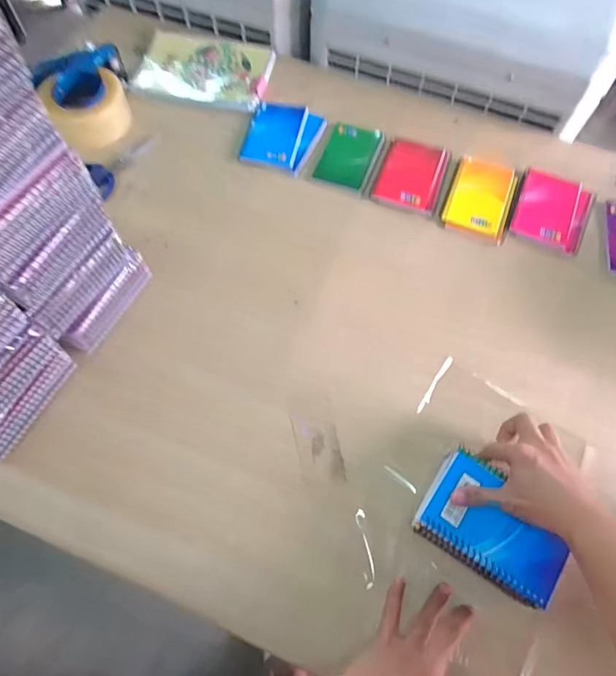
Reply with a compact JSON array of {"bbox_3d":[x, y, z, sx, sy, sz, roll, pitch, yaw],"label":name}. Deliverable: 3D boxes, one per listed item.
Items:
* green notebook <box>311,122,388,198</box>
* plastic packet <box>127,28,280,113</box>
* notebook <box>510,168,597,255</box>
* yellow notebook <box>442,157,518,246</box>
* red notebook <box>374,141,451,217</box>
[{"bbox_3d":[0.066,-0.286,0.711,0.083,0.013,0.146,19,65,6],"label":"green notebook"},{"bbox_3d":[-0.179,-0.473,0.789,0.229,0.022,0.157,12,64,3],"label":"plastic packet"},{"bbox_3d":[0.359,-0.191,0.663,0.102,0.012,0.133,27,66,9],"label":"notebook"},{"bbox_3d":[0.258,-0.209,0.674,0.090,0.020,0.134,20,65,6],"label":"yellow notebook"},{"bbox_3d":[0.159,-0.249,0.690,0.092,0.016,0.124,19,65,6],"label":"red notebook"}]

